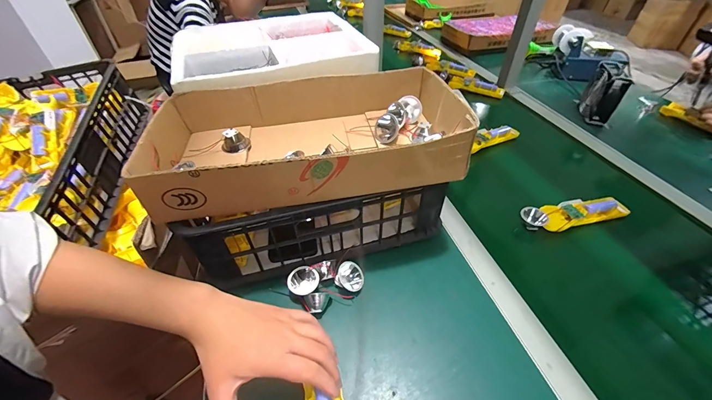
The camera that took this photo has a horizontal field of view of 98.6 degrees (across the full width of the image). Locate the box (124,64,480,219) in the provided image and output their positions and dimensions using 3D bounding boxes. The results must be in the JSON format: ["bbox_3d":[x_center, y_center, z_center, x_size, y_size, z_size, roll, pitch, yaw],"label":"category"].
[{"bbox_3d":[-0.066,-0.097,0.450,0.420,0.078,0.222,-7,44,-6],"label":"box"}]

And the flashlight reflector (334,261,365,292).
[{"bbox_3d":[-0.007,0.117,0.471,0.041,0.020,0.042,17,88,18],"label":"flashlight reflector"}]

